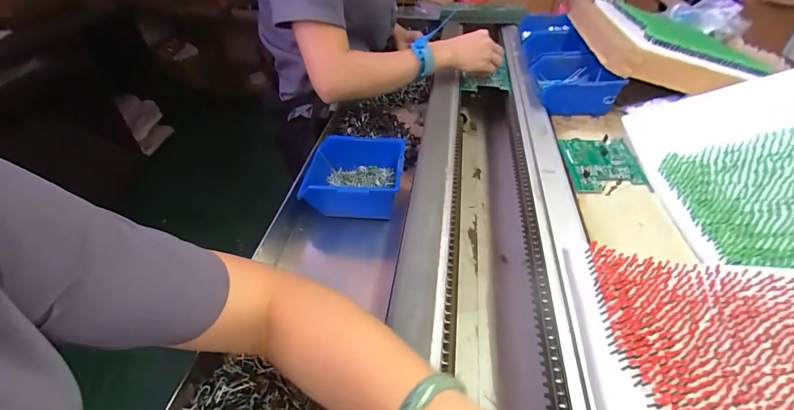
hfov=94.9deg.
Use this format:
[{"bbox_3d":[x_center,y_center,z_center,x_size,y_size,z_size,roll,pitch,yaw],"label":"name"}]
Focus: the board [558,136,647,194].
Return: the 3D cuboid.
[{"bbox_3d":[0.290,-0.060,0.518,0.099,0.020,0.111,2,43,3],"label":"board"}]

